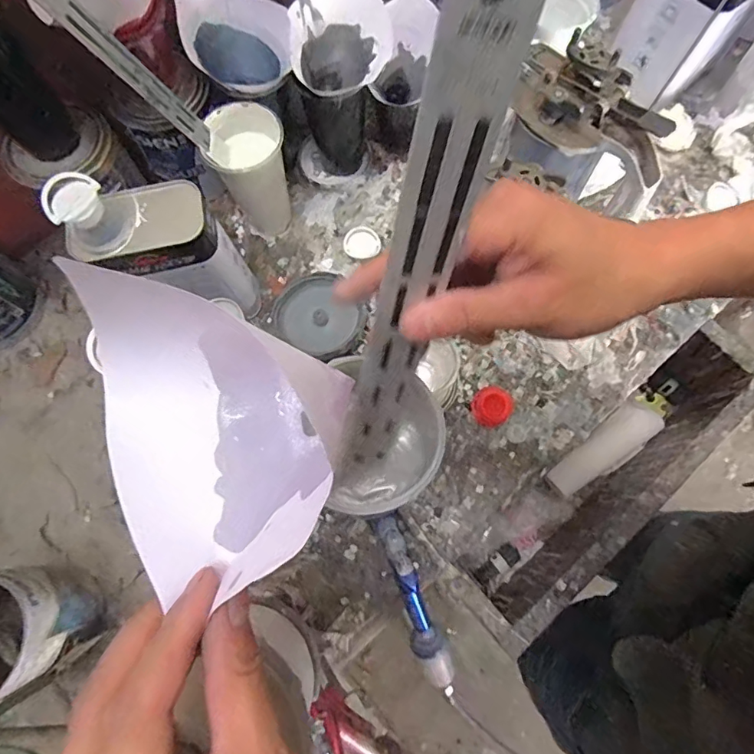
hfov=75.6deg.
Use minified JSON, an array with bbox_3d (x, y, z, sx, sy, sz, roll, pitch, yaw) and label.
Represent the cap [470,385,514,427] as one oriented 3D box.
[{"bbox_3d":[0.127,0.032,0.538,0.041,0.021,0.041,0,75,0],"label":"cap"}]

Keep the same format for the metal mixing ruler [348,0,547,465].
[{"bbox_3d":[0.017,-0.039,0.217,0.032,0.278,0.005,-6,51,-18],"label":"metal mixing ruler"}]

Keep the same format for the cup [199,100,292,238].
[{"bbox_3d":[-0.138,-0.230,0.551,0.072,0.124,0.081,1,75,0],"label":"cup"}]

